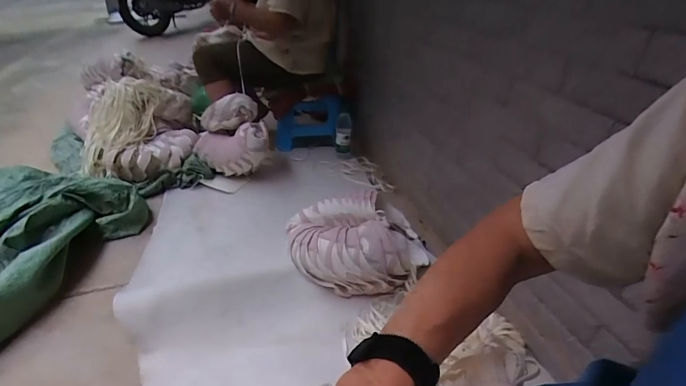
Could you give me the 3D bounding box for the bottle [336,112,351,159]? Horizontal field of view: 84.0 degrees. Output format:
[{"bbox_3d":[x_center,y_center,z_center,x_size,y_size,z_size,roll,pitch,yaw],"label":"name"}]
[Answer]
[{"bbox_3d":[0.002,-0.235,1.597,0.065,0.176,0.071,3,32,1],"label":"bottle"}]

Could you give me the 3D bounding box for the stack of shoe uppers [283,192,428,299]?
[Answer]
[{"bbox_3d":[0.048,0.137,1.027,0.368,0.163,0.282,-5,33,-11],"label":"stack of shoe uppers"}]

